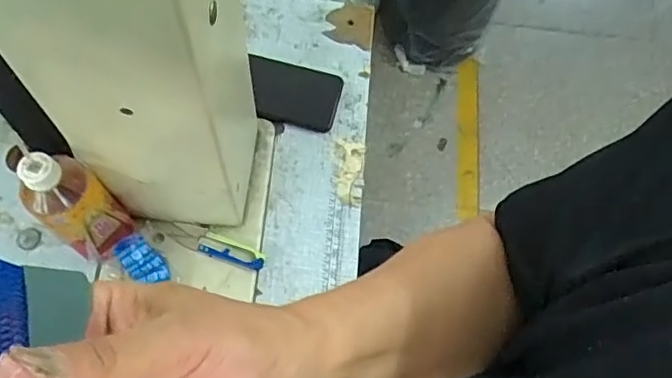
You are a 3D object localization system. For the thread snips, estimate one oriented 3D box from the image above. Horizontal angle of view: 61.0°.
[{"bbox_3d":[-0.140,0.065,0.664,0.117,0.007,0.029,17,67,5],"label":"thread snips"}]

